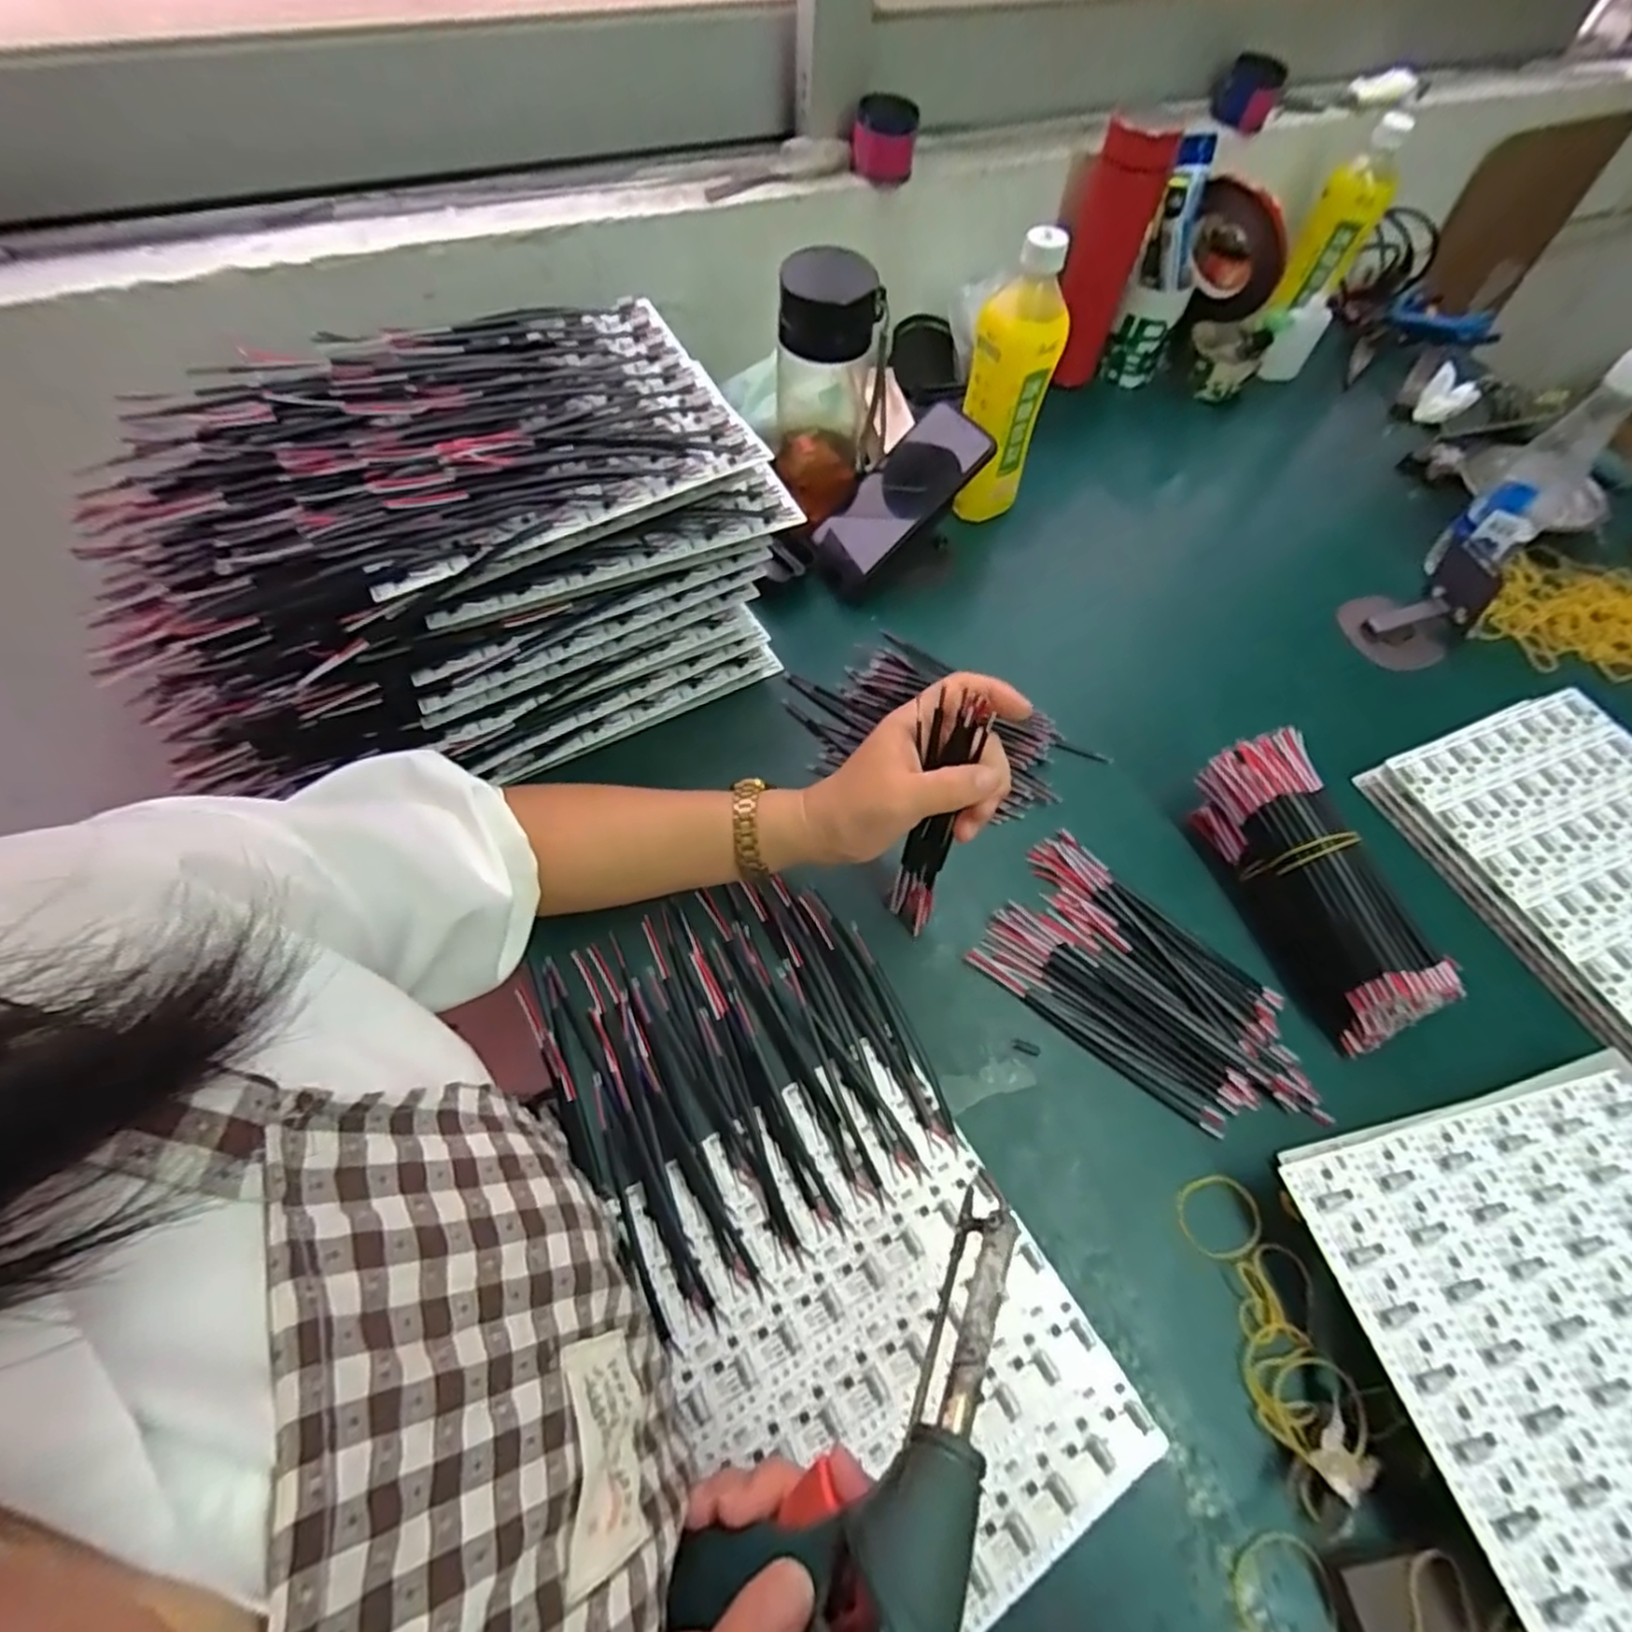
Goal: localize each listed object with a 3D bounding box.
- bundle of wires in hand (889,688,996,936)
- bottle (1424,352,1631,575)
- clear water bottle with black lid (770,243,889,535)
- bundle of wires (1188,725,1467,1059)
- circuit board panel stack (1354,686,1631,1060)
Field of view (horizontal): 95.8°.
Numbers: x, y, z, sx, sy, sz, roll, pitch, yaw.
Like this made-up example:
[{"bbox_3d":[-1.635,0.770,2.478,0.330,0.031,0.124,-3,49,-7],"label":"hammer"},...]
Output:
[{"bbox_3d":[0.069,0.003,0.436,0.030,0.174,0.033,23,52,15],"label":"bundle of wires in hand"},{"bbox_3d":[0.604,-0.276,0.612,0.056,0.195,0.051,37,65,20],"label":"bottle"},{"bbox_3d":[0.010,-0.346,0.604,0.083,0.187,0.080,-4,59,-3],"label":"clear water bottle with black lid"},{"bbox_3d":[0.320,0.044,0.473,0.060,0.075,0.192,-16,62,-14],"label":"bundle of wires"},{"bbox_3d":[0.565,0.030,0.530,0.213,0.024,0.244,-19,63,-15],"label":"circuit board panel stack"}]

